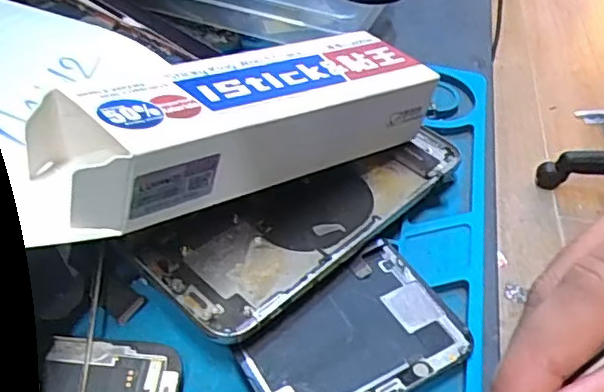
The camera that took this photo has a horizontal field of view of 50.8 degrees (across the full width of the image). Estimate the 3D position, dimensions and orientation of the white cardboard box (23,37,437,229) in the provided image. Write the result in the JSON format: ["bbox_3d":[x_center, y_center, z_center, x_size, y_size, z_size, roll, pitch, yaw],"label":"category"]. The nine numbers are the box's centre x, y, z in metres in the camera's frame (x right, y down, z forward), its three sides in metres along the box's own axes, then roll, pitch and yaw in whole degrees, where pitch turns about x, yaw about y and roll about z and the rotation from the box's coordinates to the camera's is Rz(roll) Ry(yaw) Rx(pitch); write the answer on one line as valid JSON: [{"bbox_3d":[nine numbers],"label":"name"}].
[{"bbox_3d":[-0.018,-0.027,0.223,0.157,0.032,0.037,-20,47,-40],"label":"white cardboard box"}]

